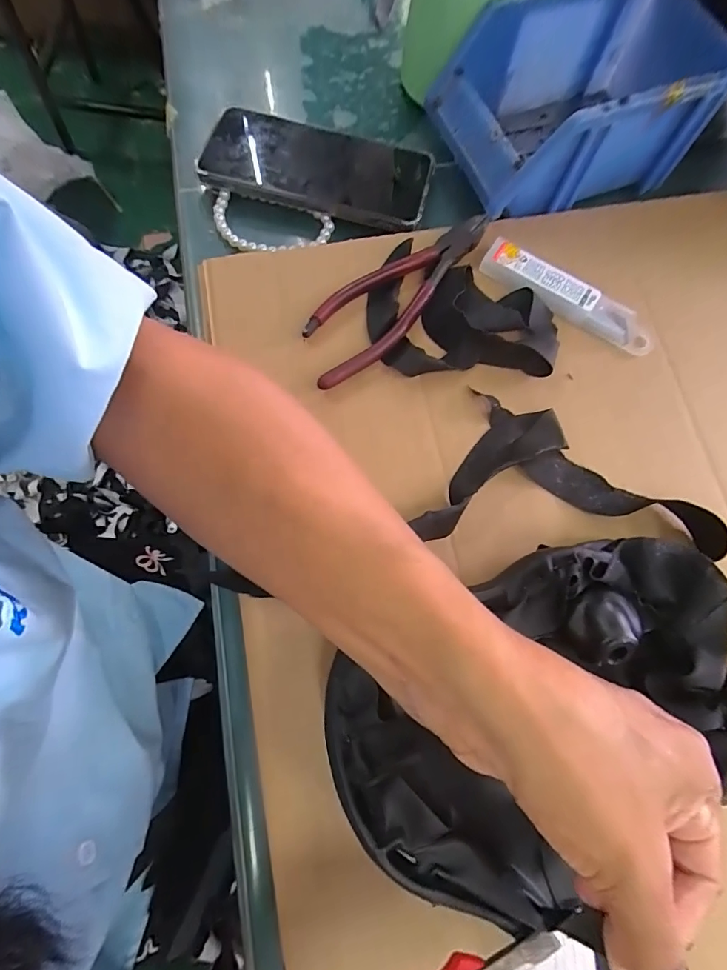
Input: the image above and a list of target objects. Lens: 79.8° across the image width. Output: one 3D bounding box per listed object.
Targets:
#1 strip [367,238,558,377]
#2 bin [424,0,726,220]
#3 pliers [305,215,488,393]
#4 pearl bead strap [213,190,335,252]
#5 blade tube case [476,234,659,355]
[{"bbox_3d":[0.065,-0.106,0.281,0.123,0.015,0.089,16,77,2],"label":"strip"},{"bbox_3d":[0.159,-0.275,0.314,0.190,0.080,0.119,-18,78,-5],"label":"bin"},{"bbox_3d":[0.023,-0.131,0.288,0.049,0.010,0.169,42,79,8],"label":"pliers"},{"bbox_3d":[-0.068,-0.186,0.318,0.085,0.018,0.046,14,77,2],"label":"pearl bead strap"},{"bbox_3d":[0.139,-0.127,0.292,0.124,0.005,0.030,34,78,6],"label":"blade tube case"}]

